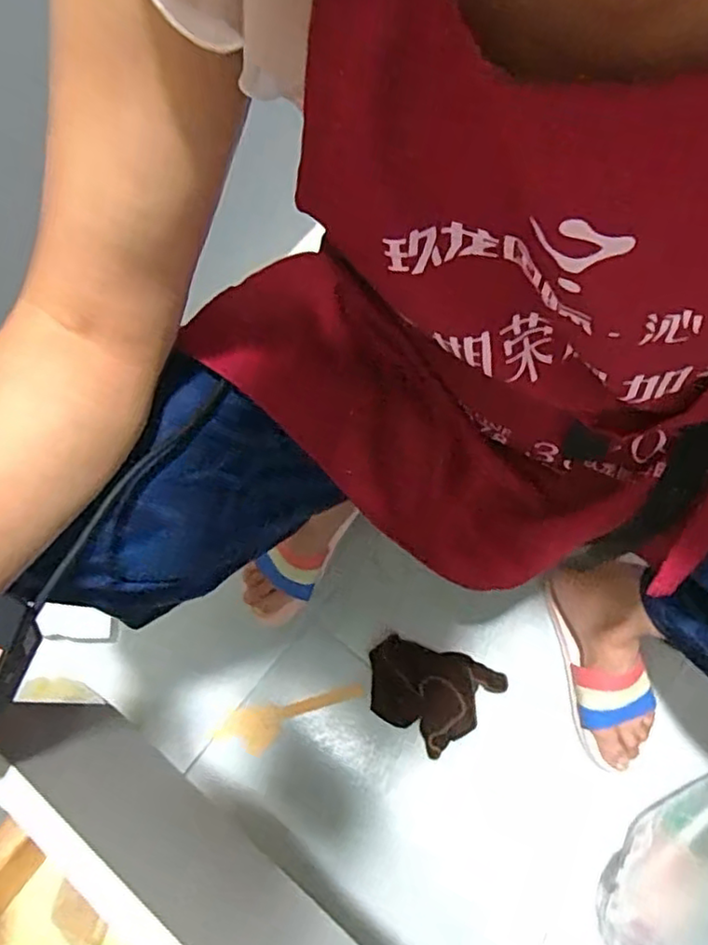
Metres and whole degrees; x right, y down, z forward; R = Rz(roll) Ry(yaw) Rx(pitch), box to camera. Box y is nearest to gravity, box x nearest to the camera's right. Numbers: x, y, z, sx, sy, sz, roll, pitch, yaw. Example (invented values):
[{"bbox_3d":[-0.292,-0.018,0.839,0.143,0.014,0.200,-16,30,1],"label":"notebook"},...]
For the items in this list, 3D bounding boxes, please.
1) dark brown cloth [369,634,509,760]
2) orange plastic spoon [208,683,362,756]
[{"bbox_3d":[0.091,0.264,0.785,0.154,0.049,0.129,35,76,13],"label":"dark brown cloth"},{"bbox_3d":[-0.082,0.312,0.793,0.188,0.019,0.055,-11,71,-1],"label":"orange plastic spoon"}]

